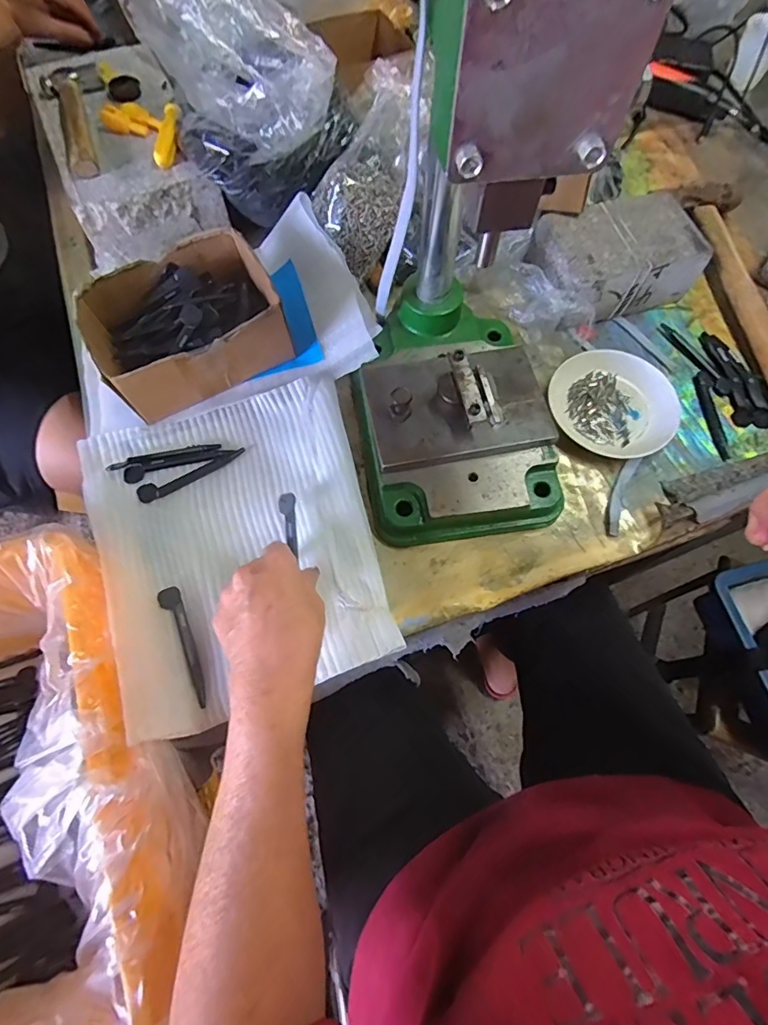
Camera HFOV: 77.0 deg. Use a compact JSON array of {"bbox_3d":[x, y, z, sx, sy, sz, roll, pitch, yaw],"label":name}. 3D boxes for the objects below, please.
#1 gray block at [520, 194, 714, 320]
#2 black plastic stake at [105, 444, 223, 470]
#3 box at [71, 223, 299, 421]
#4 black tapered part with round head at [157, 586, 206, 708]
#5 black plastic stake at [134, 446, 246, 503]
[{"bbox_3d":[0.239,-0.260,0.505,0.159,0.061,0.109,-15,69,-5],"label":"gray block"},{"bbox_3d":[-0.199,-0.053,0.438,0.097,0.007,0.010,-15,69,-5],"label":"black plastic stake"},{"bbox_3d":[-0.182,-0.175,0.450,0.164,0.068,0.124,-25,70,-9],"label":"box"},{"bbox_3d":[-0.153,0.101,0.376,0.016,0.005,0.097,-28,71,-10],"label":"black tapered part with round head"},{"bbox_3d":[-0.173,-0.036,0.436,0.097,0.006,0.018,-28,71,-10],"label":"black plastic stake"}]

